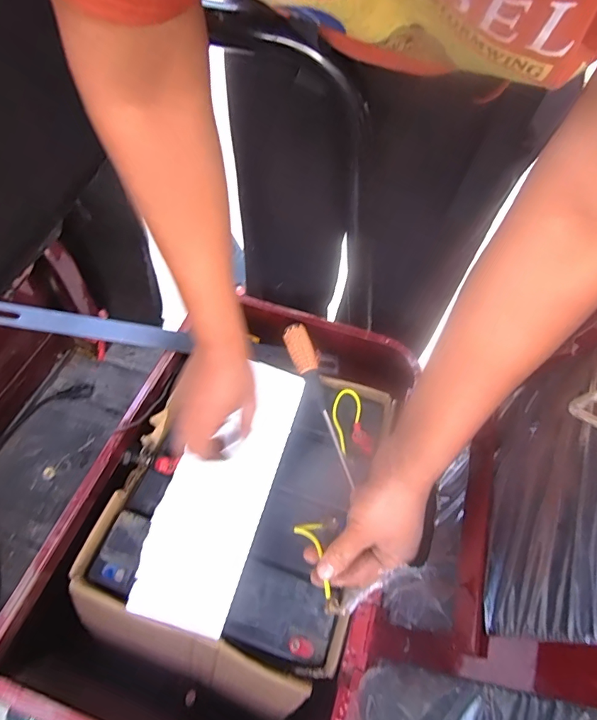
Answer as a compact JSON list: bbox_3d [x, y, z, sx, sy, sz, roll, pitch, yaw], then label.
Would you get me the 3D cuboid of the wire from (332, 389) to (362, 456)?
[{"bbox_3d":[0.060,0.079,0.567,0.038,0.017,0.088,16,59,8],"label":"wire"}]

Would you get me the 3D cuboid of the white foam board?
[{"bbox_3d":[-0.084,0.133,0.490,0.106,0.011,0.294,21,61,0],"label":"white foam board"}]

